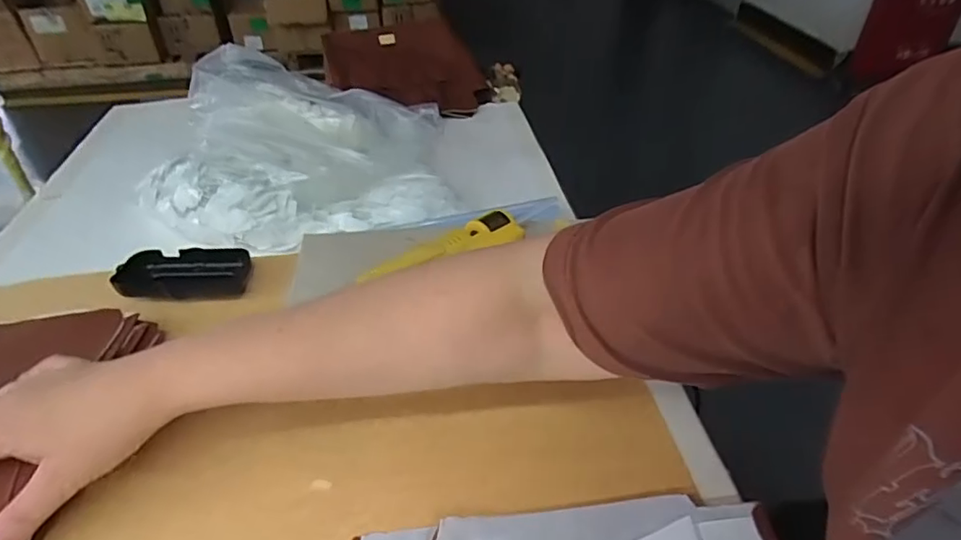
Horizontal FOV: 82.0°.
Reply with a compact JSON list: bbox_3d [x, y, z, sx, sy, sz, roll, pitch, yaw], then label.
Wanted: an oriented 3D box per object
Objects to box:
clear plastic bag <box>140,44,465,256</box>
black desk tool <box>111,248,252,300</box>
[{"bbox_3d":[-0.236,-0.181,0.745,0.369,0.139,0.305,-7,36,-7],"label":"clear plastic bag"},{"bbox_3d":[-0.266,0.006,0.501,0.106,0.029,0.049,-3,39,-2],"label":"black desk tool"}]

